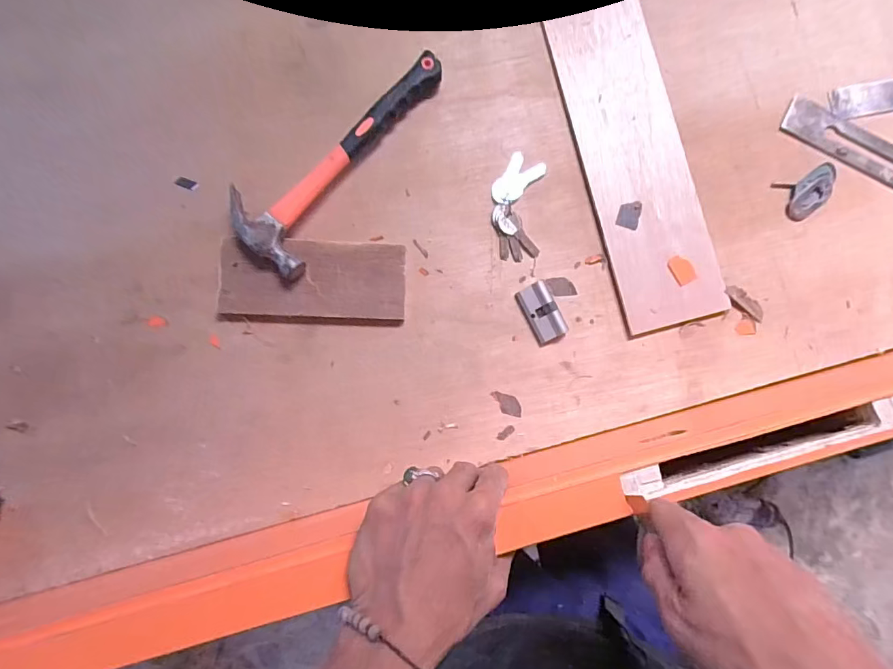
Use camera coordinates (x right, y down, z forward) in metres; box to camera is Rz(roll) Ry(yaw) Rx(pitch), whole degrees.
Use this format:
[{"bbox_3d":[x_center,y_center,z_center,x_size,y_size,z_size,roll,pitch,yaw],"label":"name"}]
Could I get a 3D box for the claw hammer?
[{"bbox_3d":[-0.113,-0.189,0.461,0.092,0.031,0.265,34,85,-1],"label":"claw hammer"}]

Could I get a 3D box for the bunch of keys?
[{"bbox_3d":[0.075,-0.135,0.487,0.051,0.013,0.111,6,86,-3],"label":"bunch of keys"}]

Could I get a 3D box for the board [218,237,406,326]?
[{"bbox_3d":[-0.132,-0.053,0.462,0.178,0.021,0.080,2,87,-3],"label":"board"}]

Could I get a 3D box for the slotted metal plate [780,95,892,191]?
[{"bbox_3d":[0.466,-0.209,0.522,0.181,0.004,0.051,27,86,-2],"label":"slotted metal plate"}]

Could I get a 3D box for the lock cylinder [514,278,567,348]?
[{"bbox_3d":[0.099,-0.022,0.479,0.034,0.014,0.062,-28,89,-5],"label":"lock cylinder"}]

